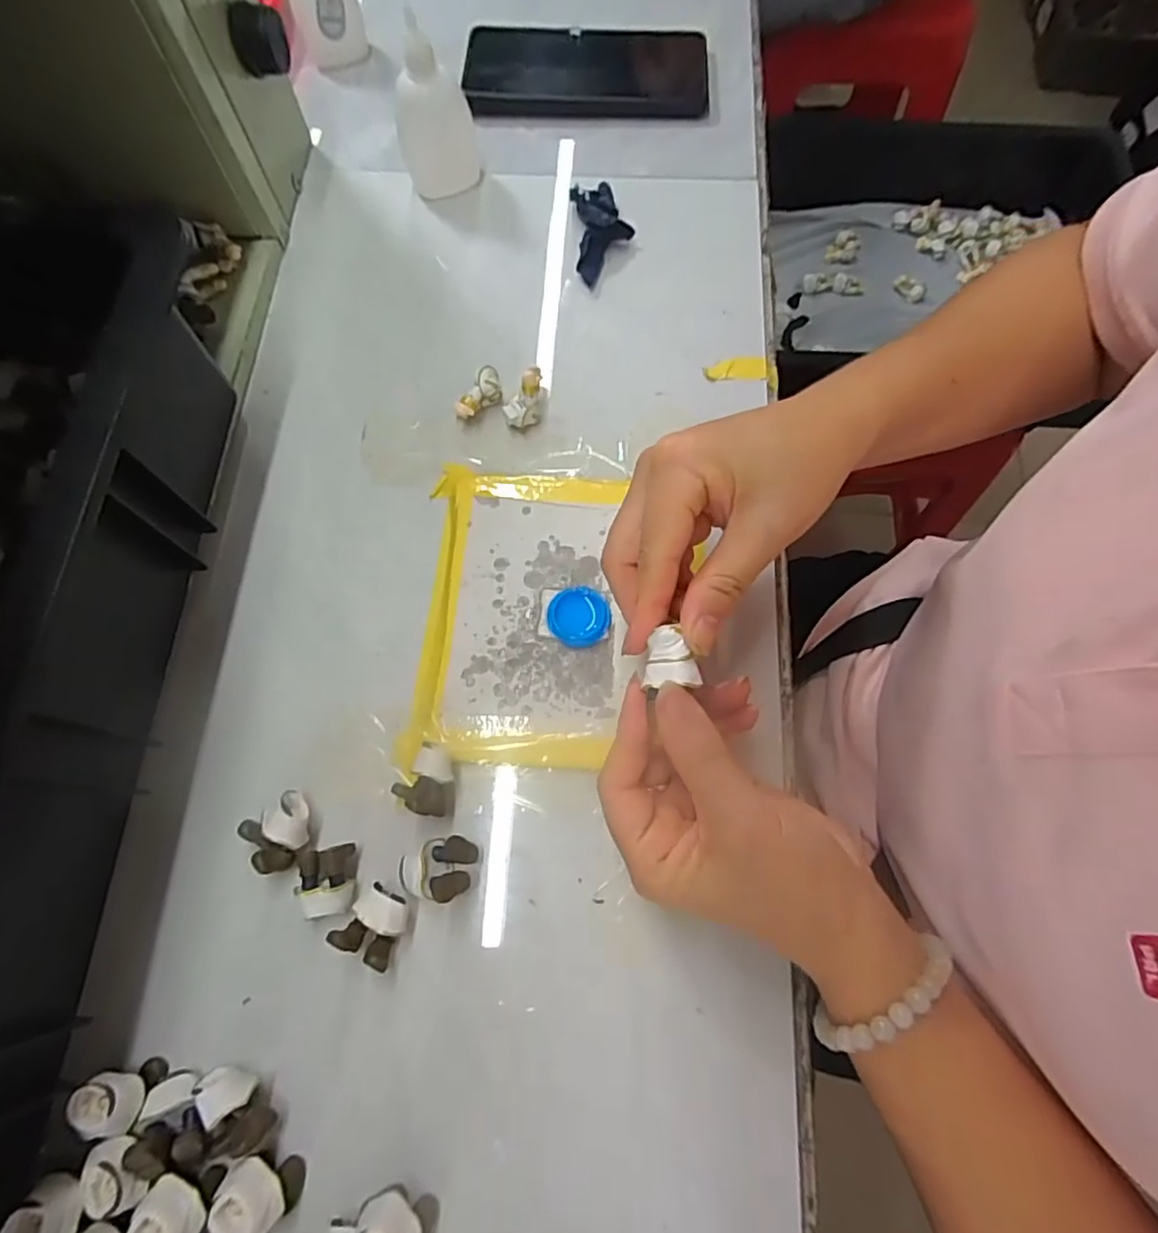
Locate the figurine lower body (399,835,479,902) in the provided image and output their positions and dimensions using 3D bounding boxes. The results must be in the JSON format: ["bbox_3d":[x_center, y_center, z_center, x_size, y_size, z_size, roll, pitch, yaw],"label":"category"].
[{"bbox_3d":[-0.059,0.104,0.268,0.032,0.020,0.024,-2,70,-1],"label":"figurine lower body"}]

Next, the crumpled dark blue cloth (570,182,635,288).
[{"bbox_3d":[0.015,-0.234,0.395,0.035,0.016,0.071,-4,70,-1],"label":"crumpled dark blue cloth"}]

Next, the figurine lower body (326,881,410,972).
[{"bbox_3d":[-0.081,0.123,0.261,0.023,0.020,0.026,24,72,9],"label":"figurine lower body"}]

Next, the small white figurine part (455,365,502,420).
[{"bbox_3d":[-0.053,-0.118,0.352,0.014,0.019,0.030,30,73,11],"label":"small white figurine part"}]

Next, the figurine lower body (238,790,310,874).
[{"bbox_3d":[-0.125,0.091,0.274,0.028,0.024,0.025,-35,74,-12],"label":"figurine lower body"}]

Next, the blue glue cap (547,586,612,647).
[{"bbox_3d":[0.000,0.000,0.310,0.029,0.009,0.029,0,70,0],"label":"blue glue cap"}]

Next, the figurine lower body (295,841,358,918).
[{"bbox_3d":[-0.105,0.109,0.269,0.021,0.016,0.027,-4,70,-1],"label":"figurine lower body"}]

